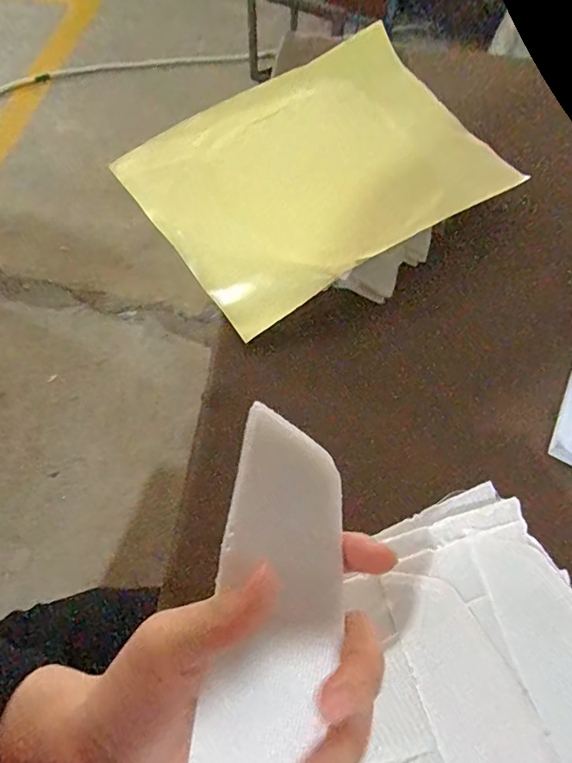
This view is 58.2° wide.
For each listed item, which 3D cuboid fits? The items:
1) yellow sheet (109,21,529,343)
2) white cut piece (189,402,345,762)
[{"bbox_3d":[0.025,-0.191,0.469,0.296,0.054,0.225,-29,67,-16],"label":"yellow sheet"},{"bbox_3d":[-0.005,0.097,0.189,0.045,0.006,0.165,8,87,5],"label":"white cut piece"}]

